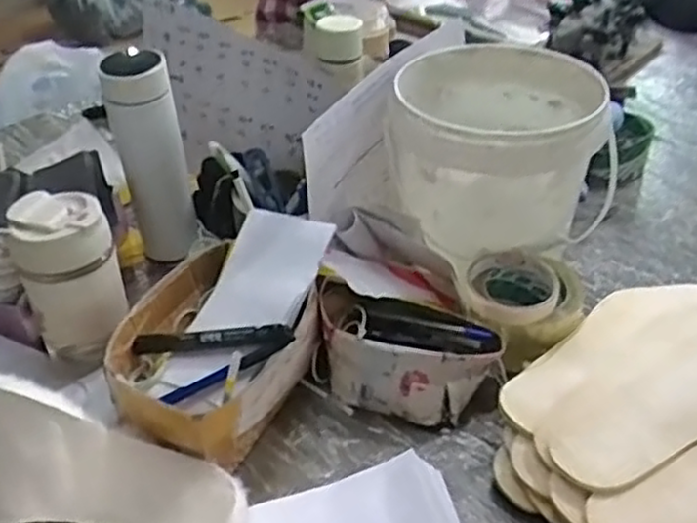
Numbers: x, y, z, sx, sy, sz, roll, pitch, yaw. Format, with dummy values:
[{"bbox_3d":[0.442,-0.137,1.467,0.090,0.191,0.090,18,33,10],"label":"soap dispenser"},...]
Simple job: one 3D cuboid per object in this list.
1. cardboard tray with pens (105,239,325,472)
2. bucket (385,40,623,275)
[{"bbox_3d":[-0.120,0.084,0.645,0.152,0.104,0.180,17,41,21],"label":"cardboard tray with pens"},{"bbox_3d":[0.150,-0.115,0.770,0.215,0.146,0.210,-1,38,-2],"label":"bucket"}]

